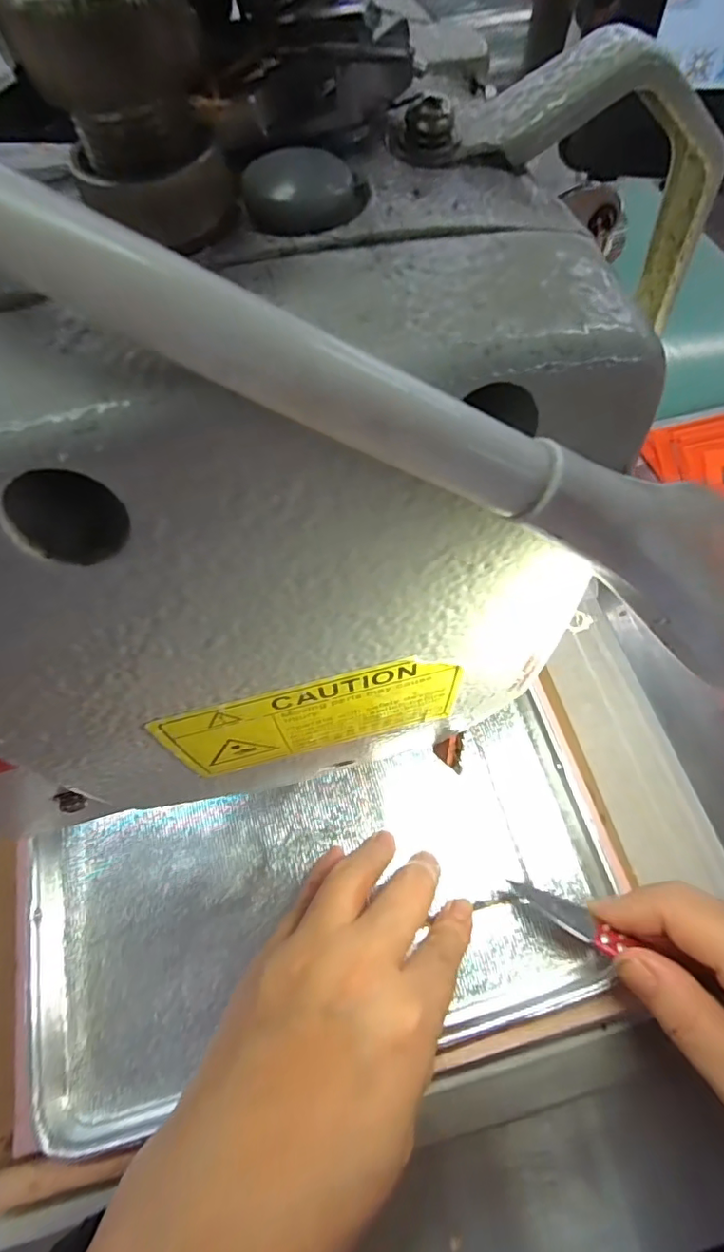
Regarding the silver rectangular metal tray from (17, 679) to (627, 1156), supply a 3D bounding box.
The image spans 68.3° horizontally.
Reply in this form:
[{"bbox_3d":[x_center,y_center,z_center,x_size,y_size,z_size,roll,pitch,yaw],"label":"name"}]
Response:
[{"bbox_3d":[-0.018,0.130,0.254,0.256,0.022,0.126,-13,63,-5],"label":"silver rectangular metal tray"}]

